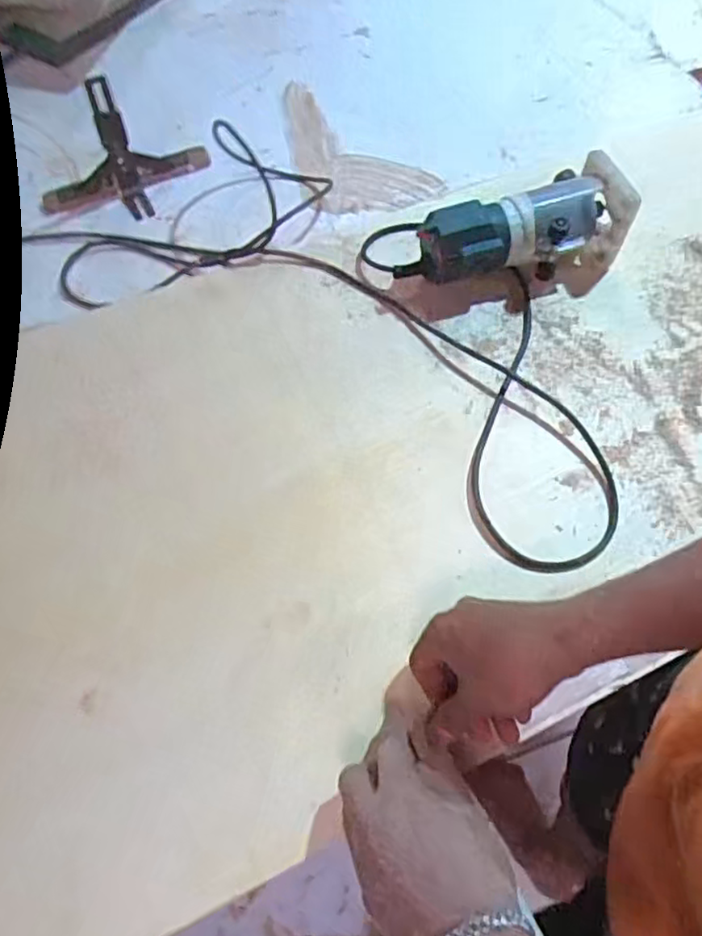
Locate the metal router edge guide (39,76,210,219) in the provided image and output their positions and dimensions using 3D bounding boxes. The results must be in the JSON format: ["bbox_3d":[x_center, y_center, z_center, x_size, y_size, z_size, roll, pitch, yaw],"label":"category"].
[{"bbox_3d":[-0.259,-0.355,0.701,0.195,0.135,0.086,-24,63,-13],"label":"metal router edge guide"}]

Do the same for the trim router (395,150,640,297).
[{"bbox_3d":[0.163,-0.225,0.649,0.233,0.088,0.093,-18,62,-10],"label":"trim router"}]

